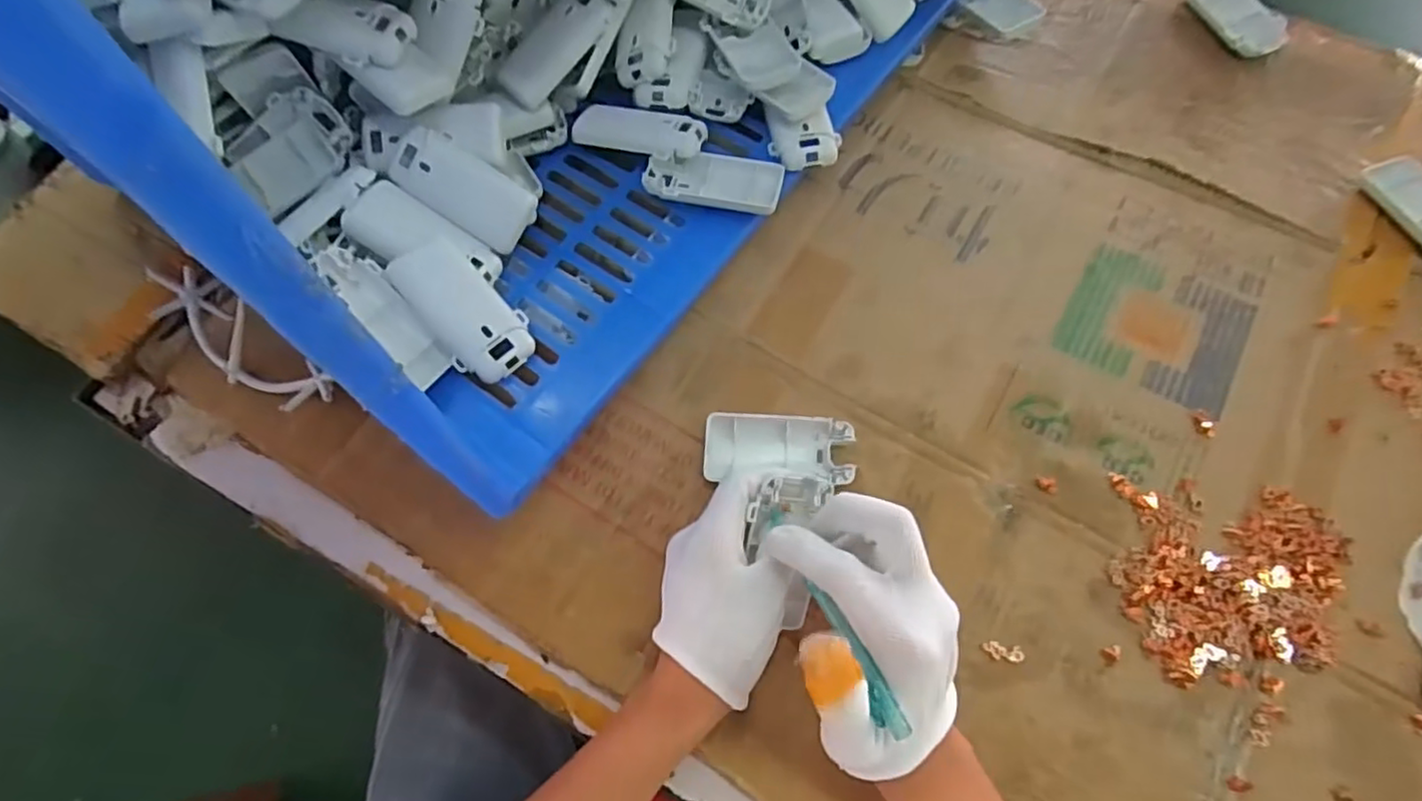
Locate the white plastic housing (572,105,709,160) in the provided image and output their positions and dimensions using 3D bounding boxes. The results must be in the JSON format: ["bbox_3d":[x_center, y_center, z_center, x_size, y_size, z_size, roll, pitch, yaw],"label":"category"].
[{"bbox_3d":[-0.053,-0.196,0.484,0.096,0.011,0.036,13,68,6],"label":"white plastic housing"}]

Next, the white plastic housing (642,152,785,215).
[{"bbox_3d":[0.001,-0.155,0.469,0.095,0.013,0.041,7,67,3],"label":"white plastic housing"}]

